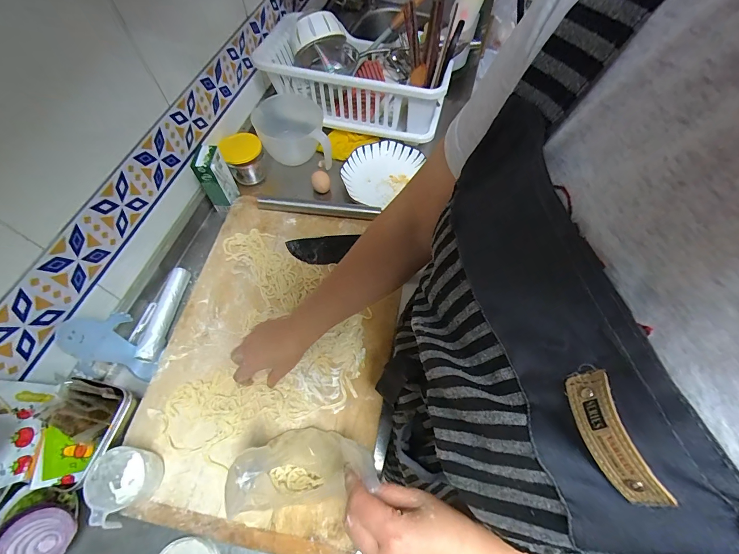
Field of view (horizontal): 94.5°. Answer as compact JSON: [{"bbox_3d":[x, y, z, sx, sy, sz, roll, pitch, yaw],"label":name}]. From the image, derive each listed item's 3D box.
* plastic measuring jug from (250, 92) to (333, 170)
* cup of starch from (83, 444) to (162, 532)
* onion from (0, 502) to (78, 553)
[{"bbox_3d":[-0.175,-0.326,0.778,0.153,0.101,0.166,-13,64,-8],"label":"plastic measuring jug"},{"bbox_3d":[-0.314,0.265,0.450,0.080,0.058,0.083,0,63,-1],"label":"cup of starch"},{"bbox_3d":[-0.411,0.323,0.417,0.073,0.042,0.075,20,59,-39],"label":"onion"}]

